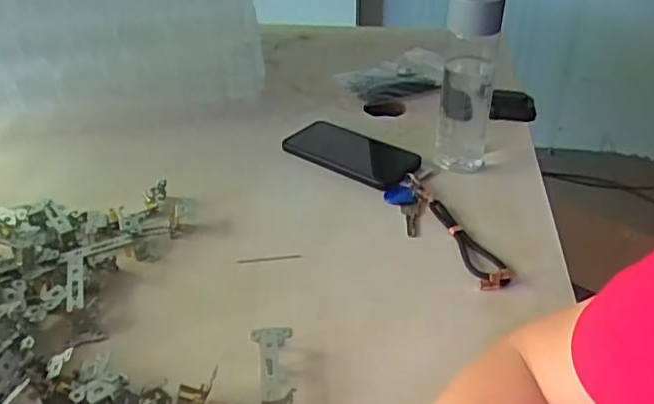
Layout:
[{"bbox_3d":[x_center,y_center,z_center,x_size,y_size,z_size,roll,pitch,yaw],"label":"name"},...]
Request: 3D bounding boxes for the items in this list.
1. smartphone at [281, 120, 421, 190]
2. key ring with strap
[{"bbox_3d":[0.027,-0.062,0.725,0.167,0.015,0.075,25,42,32],"label":"smartphone"},{"bbox_3d":[0.118,0.023,0.610,0.067,0.022,0.194,-9,36,-12],"label":"key ring with strap"}]

